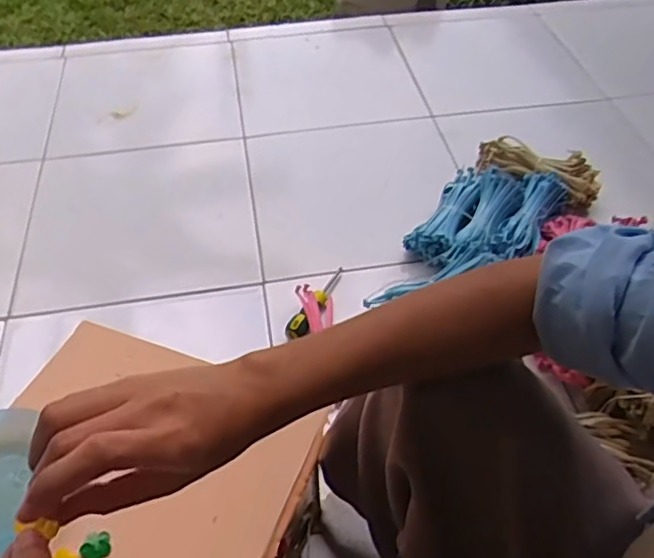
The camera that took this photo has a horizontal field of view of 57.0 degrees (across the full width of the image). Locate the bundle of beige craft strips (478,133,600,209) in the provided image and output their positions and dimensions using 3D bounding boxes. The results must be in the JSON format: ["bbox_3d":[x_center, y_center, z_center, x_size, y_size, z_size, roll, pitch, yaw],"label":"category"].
[{"bbox_3d":[0.384,-0.205,1.103,0.228,0.058,0.078,28,55,22],"label":"bundle of beige craft strips"}]

